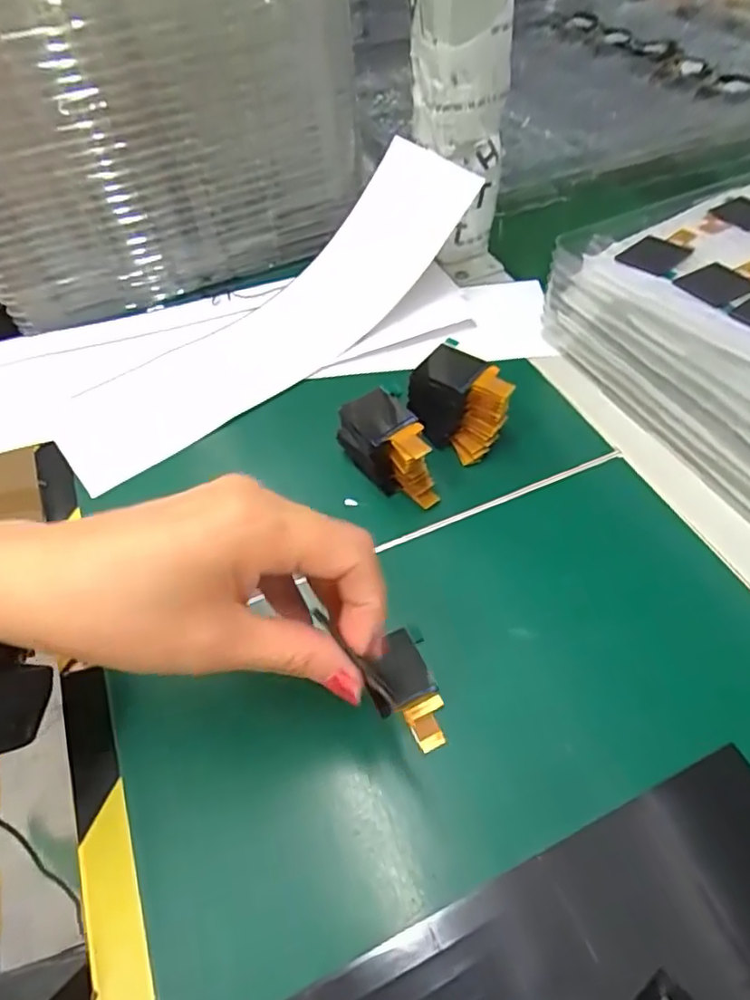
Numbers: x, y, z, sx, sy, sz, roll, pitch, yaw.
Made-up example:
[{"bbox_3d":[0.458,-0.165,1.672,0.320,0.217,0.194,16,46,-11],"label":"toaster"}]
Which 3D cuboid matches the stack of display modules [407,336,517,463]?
[{"bbox_3d":[0.047,-0.054,0.334,0.054,0.038,0.041,32,62,23],"label":"stack of display modules"}]

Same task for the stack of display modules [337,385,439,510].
[{"bbox_3d":[0.007,-0.027,0.317,0.030,0.042,0.059,-24,56,-13],"label":"stack of display modules"}]

